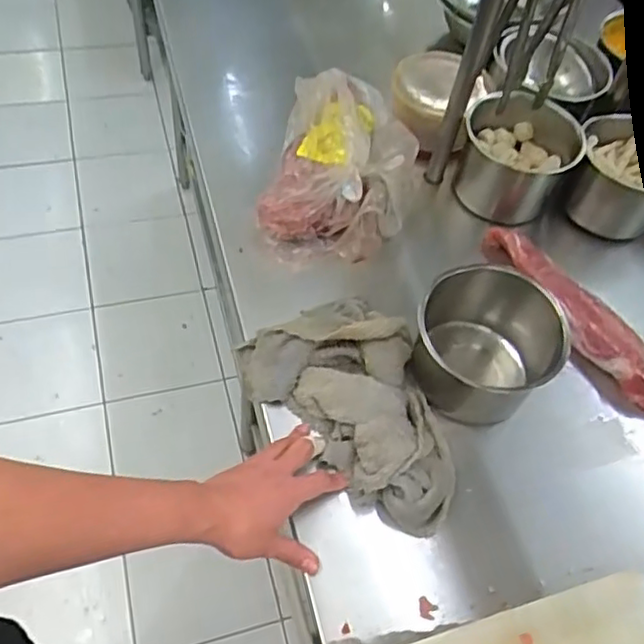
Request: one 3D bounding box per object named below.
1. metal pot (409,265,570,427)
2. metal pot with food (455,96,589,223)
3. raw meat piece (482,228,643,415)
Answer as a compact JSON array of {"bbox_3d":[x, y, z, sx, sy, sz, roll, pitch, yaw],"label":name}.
[{"bbox_3d":[0.174,0.030,0.705,0.146,0.140,0.134,26,56,10],"label":"metal pot"},{"bbox_3d":[0.276,-0.238,0.910,0.148,0.124,0.148,3,55,-5],"label":"metal pot with food"},{"bbox_3d":[0.327,-0.001,0.800,0.062,0.057,0.355,-26,62,-23],"label":"raw meat piece"}]

